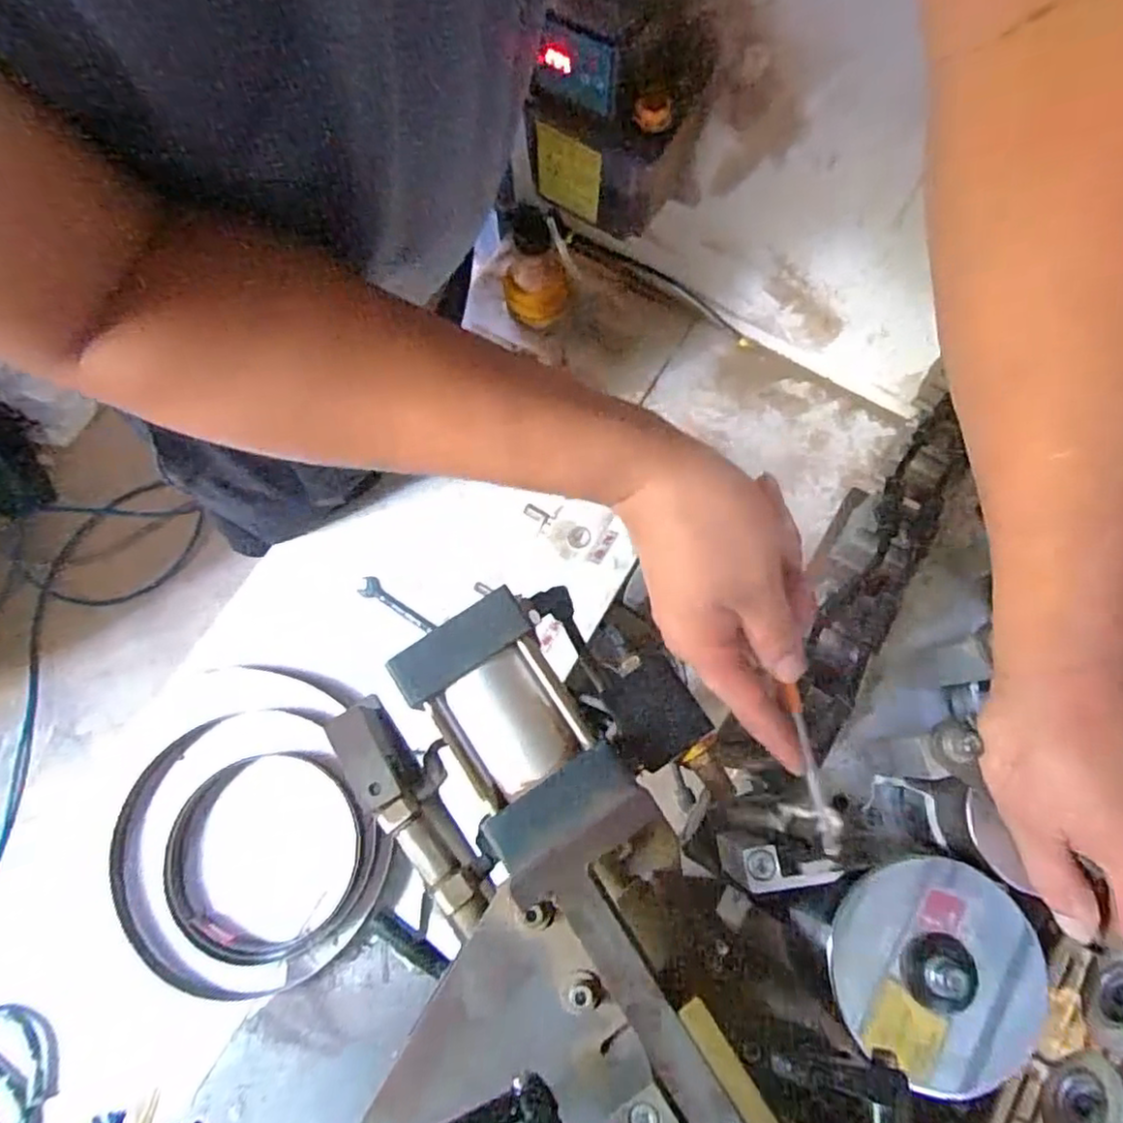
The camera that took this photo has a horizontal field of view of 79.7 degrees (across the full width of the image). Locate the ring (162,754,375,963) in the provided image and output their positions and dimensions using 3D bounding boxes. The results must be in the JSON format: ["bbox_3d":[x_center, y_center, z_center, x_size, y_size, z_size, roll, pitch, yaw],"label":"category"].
[{"bbox_3d":[-0.317,0.312,0.722,0.219,0.052,0.211,0,75,0],"label":"ring"}]

